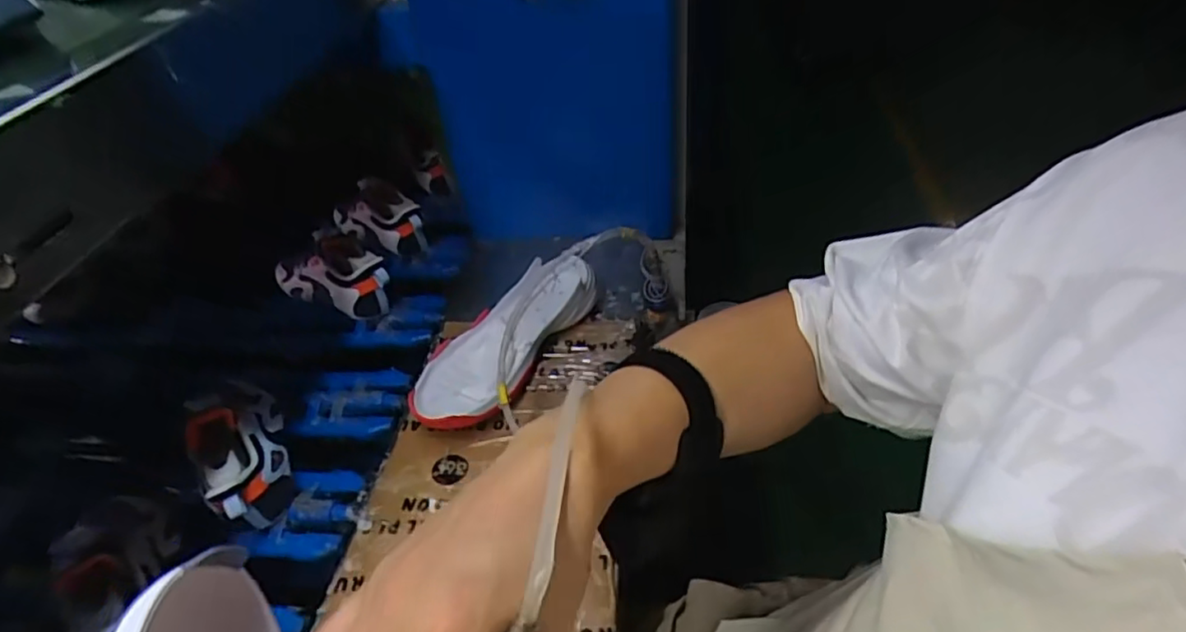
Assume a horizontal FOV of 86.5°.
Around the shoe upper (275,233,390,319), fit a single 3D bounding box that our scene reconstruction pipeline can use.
[{"bbox_3d":[-0.313,-0.045,0.767,0.176,0.110,0.049,14,44,19],"label":"shoe upper"}]

